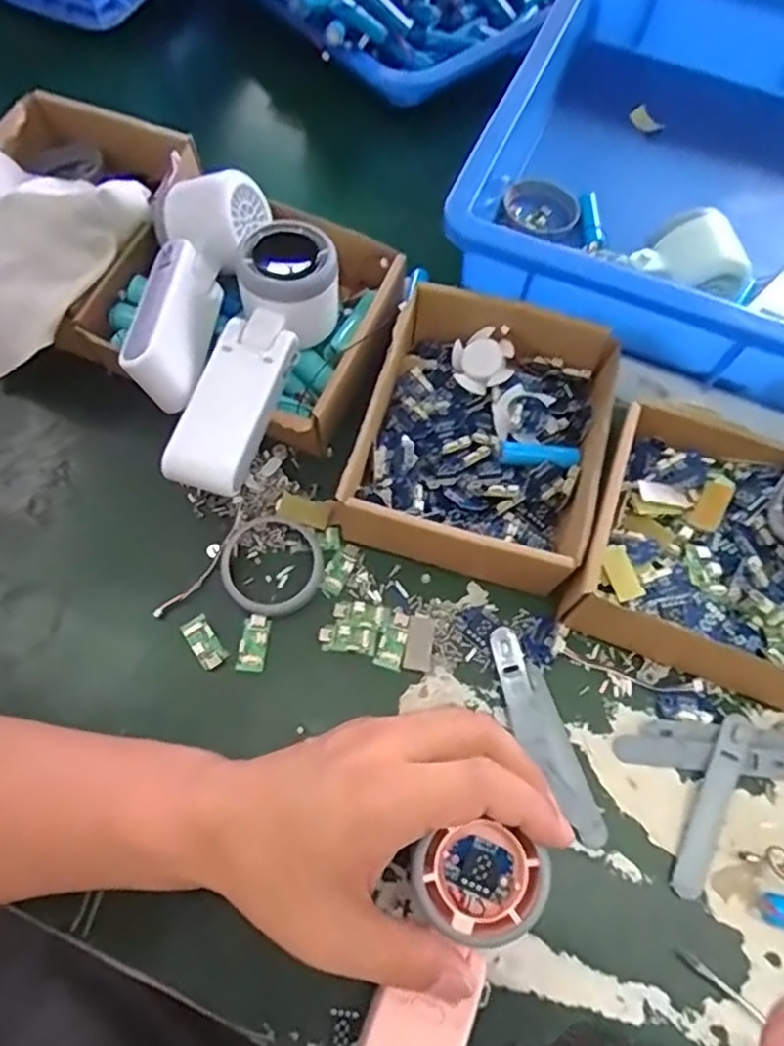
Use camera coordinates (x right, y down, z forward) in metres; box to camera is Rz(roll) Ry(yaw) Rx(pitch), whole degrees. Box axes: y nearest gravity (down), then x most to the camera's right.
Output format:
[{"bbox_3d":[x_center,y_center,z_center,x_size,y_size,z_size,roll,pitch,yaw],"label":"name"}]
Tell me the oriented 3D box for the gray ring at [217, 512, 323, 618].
[{"bbox_3d":[-0.070,0.024,0.376,0.058,0.012,0.058,1,66,-2],"label":"gray ring"}]

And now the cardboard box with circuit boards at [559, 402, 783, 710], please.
[{"bbox_3d":[0.197,0.016,0.370,0.163,0.053,0.144,23,67,7],"label":"cardboard box with circuit boards"}]

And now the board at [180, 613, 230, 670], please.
[{"bbox_3d":[-0.106,0.067,0.360,0.015,0.004,0.030,-33,71,-16],"label":"board"}]

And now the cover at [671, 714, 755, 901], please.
[{"bbox_3d":[0.167,0.145,0.331,0.016,0.012,0.094,27,67,9],"label":"cover"}]

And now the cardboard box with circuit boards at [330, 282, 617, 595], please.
[{"bbox_3d":[0.056,-0.052,0.396,0.137,0.052,0.178,18,66,5],"label":"cardboard box with circuit boards"}]

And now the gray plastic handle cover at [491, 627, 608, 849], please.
[{"bbox_3d":[0.081,0.114,0.346,0.025,0.007,0.115,-16,68,-10],"label":"gray plastic handle cover"}]

